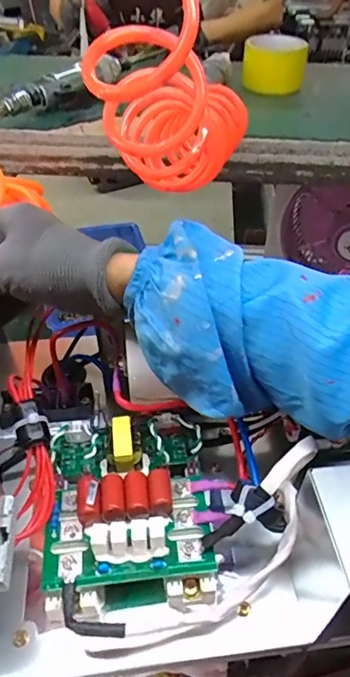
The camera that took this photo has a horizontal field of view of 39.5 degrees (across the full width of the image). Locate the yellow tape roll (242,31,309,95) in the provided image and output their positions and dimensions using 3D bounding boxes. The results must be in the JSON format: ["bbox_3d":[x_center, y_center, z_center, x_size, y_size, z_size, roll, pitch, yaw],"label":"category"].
[{"bbox_3d":[0.152,-0.423,0.754,0.092,0.070,0.092,8,46,7],"label":"yellow tape roll"}]

